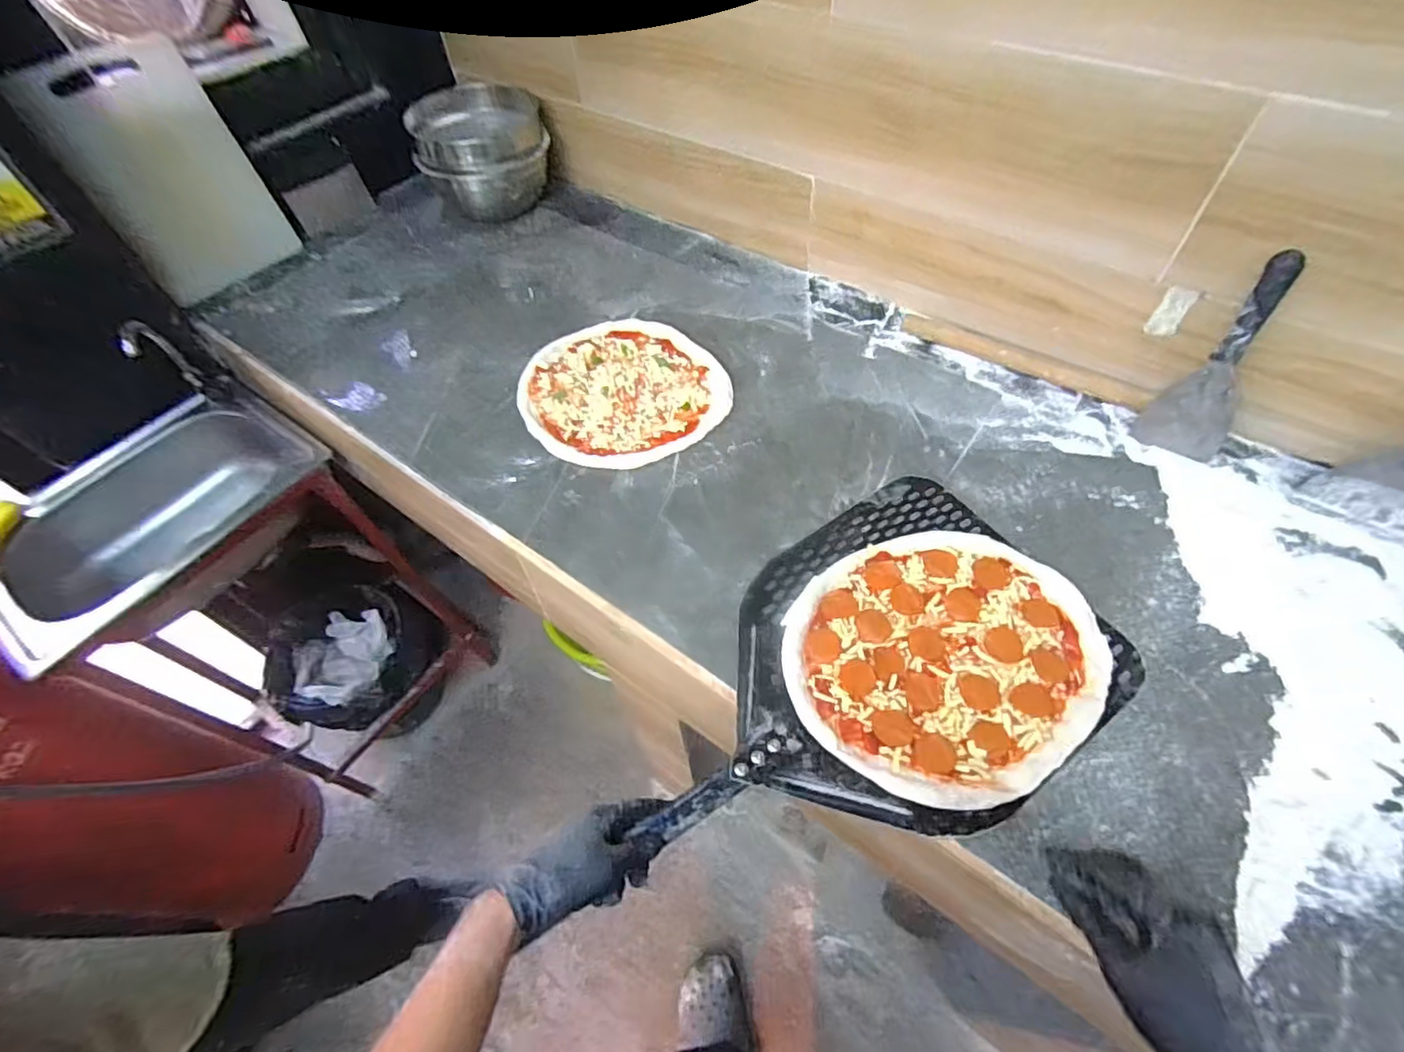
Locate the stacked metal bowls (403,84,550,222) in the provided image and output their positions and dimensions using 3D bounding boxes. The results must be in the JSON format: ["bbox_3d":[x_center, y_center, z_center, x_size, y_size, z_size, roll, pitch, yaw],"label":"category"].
[{"bbox_3d":[-0.424,-0.724,1.220,0.241,0.167,0.241,-1,55,2],"label":"stacked metal bowls"}]

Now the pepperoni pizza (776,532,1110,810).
[{"bbox_3d":[0.263,0.136,0.671,0.328,0.016,0.283,-28,59,-16],"label":"pepperoni pizza"}]

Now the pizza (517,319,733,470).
[{"bbox_3d":[-0.123,-0.210,0.939,0.287,0.010,0.308,-1,55,2],"label":"pizza"}]

